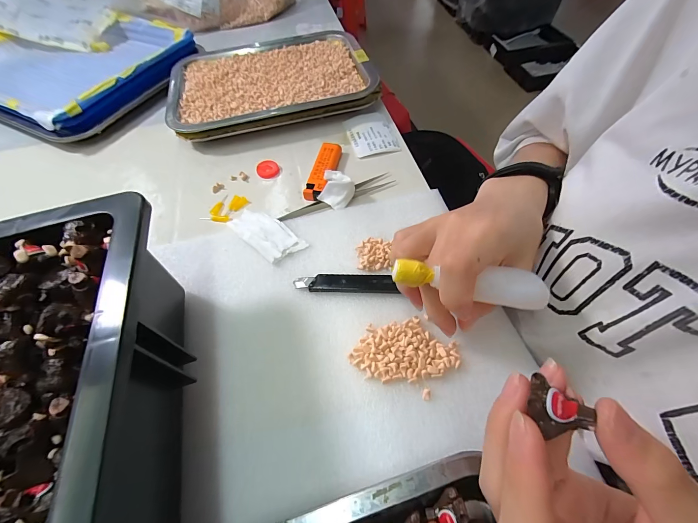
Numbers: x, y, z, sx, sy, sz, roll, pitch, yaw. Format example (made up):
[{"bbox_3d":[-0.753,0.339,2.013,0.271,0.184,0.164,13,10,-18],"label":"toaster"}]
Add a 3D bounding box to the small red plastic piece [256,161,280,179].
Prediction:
[{"bbox_3d":[-0.093,-0.105,0.349,0.024,0.007,0.022,-17,59,-9],"label":"small red plastic piece"}]

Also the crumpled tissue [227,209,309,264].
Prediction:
[{"bbox_3d":[-0.081,-0.028,0.292,0.080,0.006,0.037,38,66,22],"label":"crumpled tissue"}]

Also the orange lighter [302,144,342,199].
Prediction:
[{"bbox_3d":[-0.028,-0.100,0.337,0.024,0.015,0.082,9,59,7],"label":"orange lighter"}]

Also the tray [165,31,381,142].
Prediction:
[{"bbox_3d":[-0.107,-0.249,0.416,0.257,0.031,0.192,-14,58,-7],"label":"tray"}]

